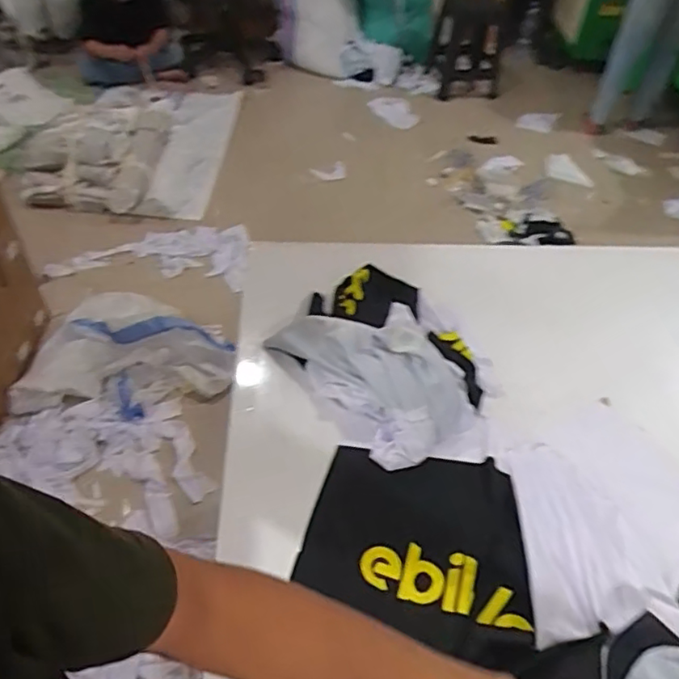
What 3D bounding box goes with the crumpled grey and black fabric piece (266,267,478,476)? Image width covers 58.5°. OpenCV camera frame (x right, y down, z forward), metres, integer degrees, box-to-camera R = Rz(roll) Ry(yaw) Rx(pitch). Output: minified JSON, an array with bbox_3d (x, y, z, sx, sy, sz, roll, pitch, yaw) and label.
[{"bbox_3d":[0.080,0.019,0.883,0.261,0.068,0.320,-27,54,-26],"label":"crumpled grey and black fabric piece"}]

